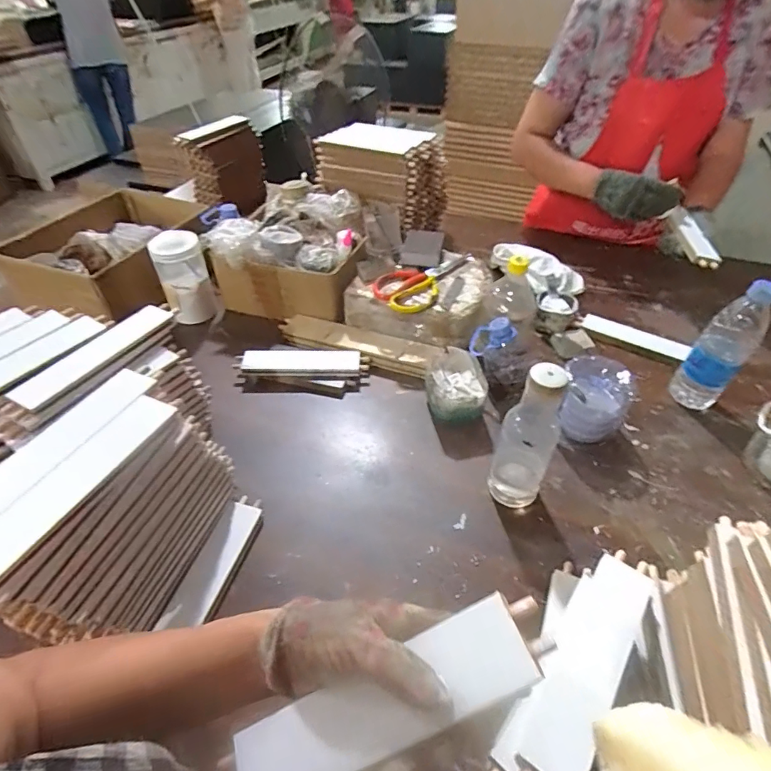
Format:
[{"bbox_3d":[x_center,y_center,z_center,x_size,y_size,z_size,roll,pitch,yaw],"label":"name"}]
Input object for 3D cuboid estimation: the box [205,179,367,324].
[{"bbox_3d":[-0.167,-0.279,0.930,0.294,0.149,0.319,2,45,2],"label":"box"}]

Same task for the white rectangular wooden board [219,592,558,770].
[{"bbox_3d":[-0.002,0.184,0.263,0.202,0.009,0.046,-32,47,7],"label":"white rectangular wooden board"}]

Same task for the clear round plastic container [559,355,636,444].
[{"bbox_3d":[0.298,0.024,0.668,0.087,0.108,0.087,0,45,0],"label":"clear round plastic container"}]

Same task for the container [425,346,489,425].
[{"bbox_3d":[0.106,0.006,0.715,0.083,0.065,0.109,-3,45,-2],"label":"container"}]

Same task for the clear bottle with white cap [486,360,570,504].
[{"bbox_3d":[0.171,0.065,0.554,0.065,0.209,0.059,16,47,16],"label":"clear bottle with white cap"}]

